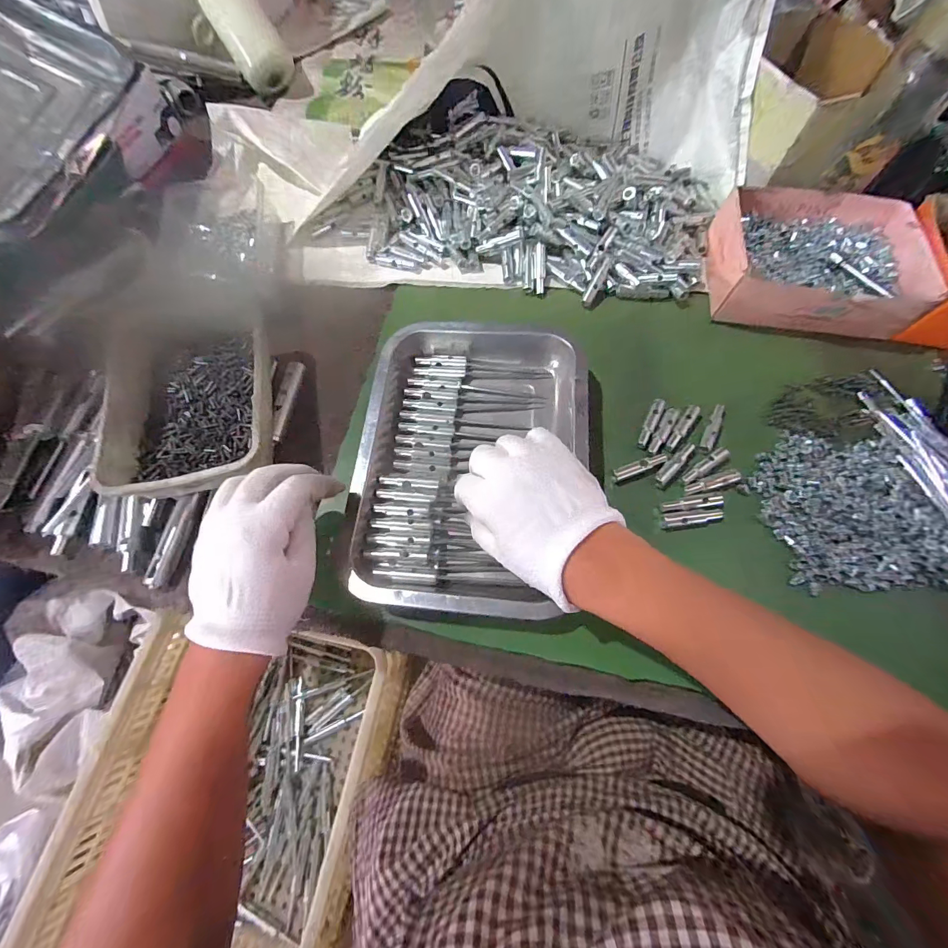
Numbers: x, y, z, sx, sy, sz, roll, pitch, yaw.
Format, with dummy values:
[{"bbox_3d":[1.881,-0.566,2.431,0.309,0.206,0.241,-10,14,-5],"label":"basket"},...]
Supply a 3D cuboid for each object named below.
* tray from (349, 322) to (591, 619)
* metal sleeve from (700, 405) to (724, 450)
[{"bbox_3d":[-0.001,-0.018,0.349,0.185,0.041,0.264,4,70,2],"label":"tray"},{"bbox_3d":[0.219,-0.044,0.365,0.011,0.004,0.046,26,72,10],"label":"metal sleeve"}]

